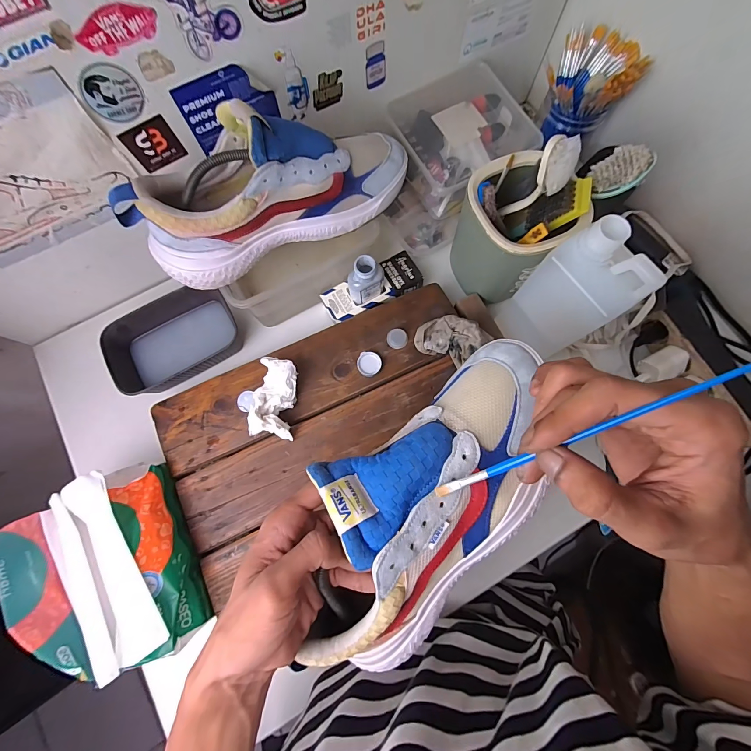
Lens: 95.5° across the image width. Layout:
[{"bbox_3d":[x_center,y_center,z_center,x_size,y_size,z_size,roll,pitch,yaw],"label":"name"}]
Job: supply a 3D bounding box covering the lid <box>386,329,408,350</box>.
[{"bbox_3d":[0.029,-0.049,0.446,0.026,0.005,0.027,0,76,1],"label":"lid"}]

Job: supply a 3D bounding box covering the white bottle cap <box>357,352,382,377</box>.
[{"bbox_3d":[-0.008,-0.014,0.439,0.030,0.009,0.032,0,76,1],"label":"white bottle cap"}]

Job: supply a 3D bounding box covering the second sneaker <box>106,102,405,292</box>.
[{"bbox_3d":[-0.103,-0.203,0.352,0.293,0.118,0.091,-26,77,-6],"label":"second sneaker"}]

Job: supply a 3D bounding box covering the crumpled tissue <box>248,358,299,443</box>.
[{"bbox_3d":[-0.123,0.028,0.415,0.050,0.047,0.091,5,76,2],"label":"crumpled tissue"}]

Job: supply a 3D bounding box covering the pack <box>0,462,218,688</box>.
[{"bbox_3d":[-0.274,0.202,0.357,0.132,0.078,0.193,-28,77,-6],"label":"pack"}]

